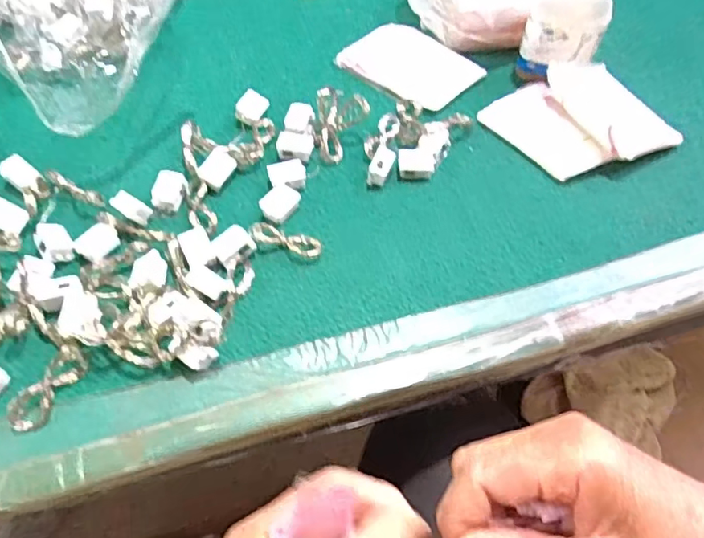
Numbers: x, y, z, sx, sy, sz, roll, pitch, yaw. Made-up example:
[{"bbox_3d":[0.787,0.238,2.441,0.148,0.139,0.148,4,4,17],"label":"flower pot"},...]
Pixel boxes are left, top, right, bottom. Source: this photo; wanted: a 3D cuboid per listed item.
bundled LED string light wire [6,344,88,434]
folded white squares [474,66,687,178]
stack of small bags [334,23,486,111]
[{"bbox_3d":[-0.188,0.074,0.344,0.020,0.014,0.056,22,59,13],"label":"bundled LED string light wire"},{"bbox_3d":[0.190,-0.126,0.465,0.115,0.028,0.114,-25,60,-17],"label":"folded white squares"},{"bbox_3d":[0.055,-0.191,0.515,0.111,0.011,0.086,39,64,22],"label":"stack of small bags"}]

